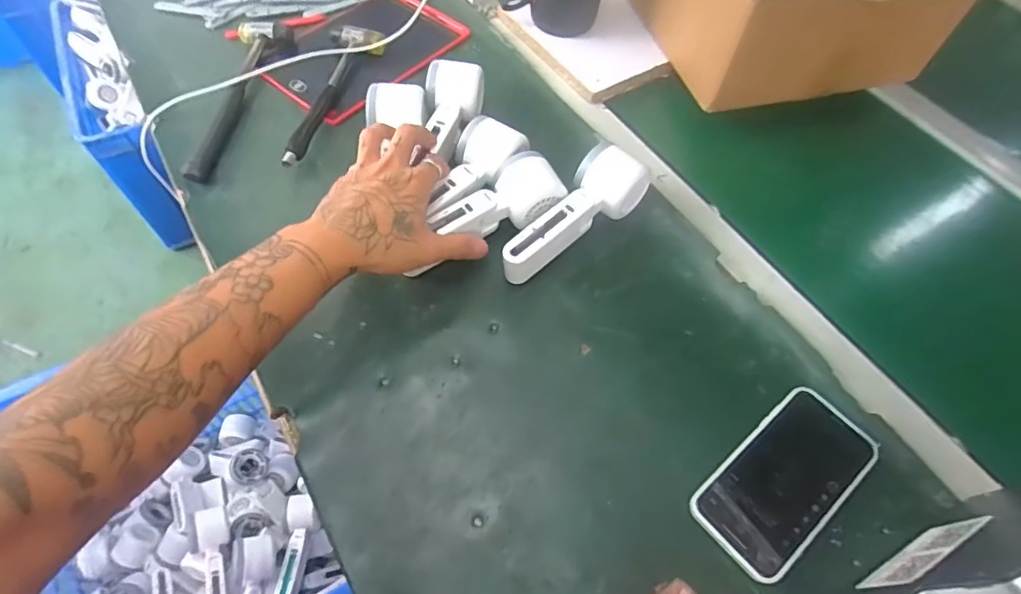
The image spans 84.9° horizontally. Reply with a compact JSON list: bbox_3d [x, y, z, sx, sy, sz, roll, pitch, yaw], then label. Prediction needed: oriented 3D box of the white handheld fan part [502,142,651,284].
[{"bbox_3d":[0.059,-0.073,0.511,0.056,0.054,0.164,37,63,19],"label":"white handheld fan part"}]

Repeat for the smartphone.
[{"bbox_3d":[0.207,0.134,0.417,0.148,0.011,0.075,-36,66,-22],"label":"smartphone"}]

